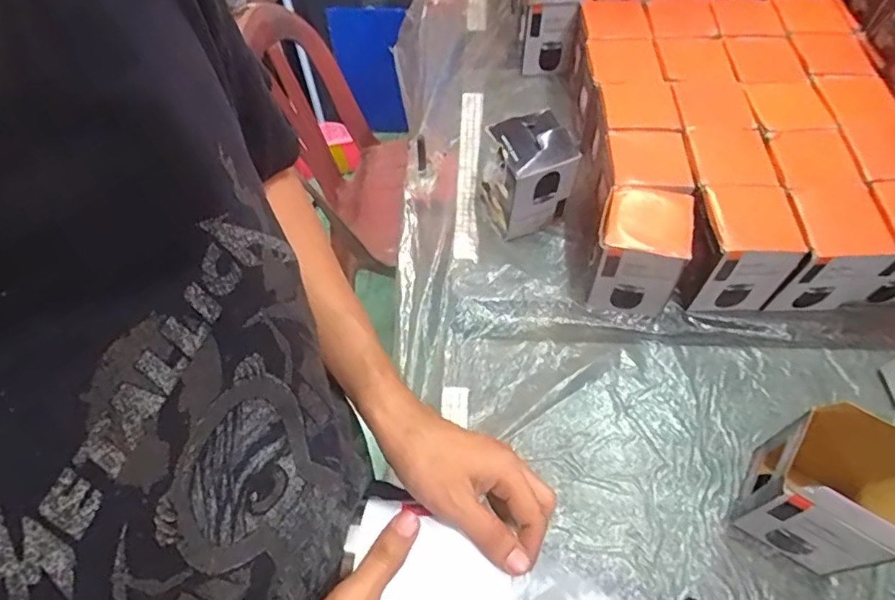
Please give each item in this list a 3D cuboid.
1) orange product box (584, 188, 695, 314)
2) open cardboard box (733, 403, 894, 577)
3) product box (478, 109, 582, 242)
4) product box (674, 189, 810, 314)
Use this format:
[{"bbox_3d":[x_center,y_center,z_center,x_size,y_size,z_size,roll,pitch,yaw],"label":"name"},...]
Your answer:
[{"bbox_3d":[0.217,-0.058,0.664,0.095,0.122,0.104,13,60,9],"label":"orange product box"},{"bbox_3d":[0.332,0.154,0.484,0.089,0.200,0.092,29,64,18],"label":"open cardboard box"},{"bbox_3d":[0.100,-0.156,0.726,0.091,0.126,0.103,-22,61,-12],"label":"product box"},{"bbox_3d":[0.323,-0.056,0.665,0.106,0.125,0.099,0,59,1],"label":"product box"}]

